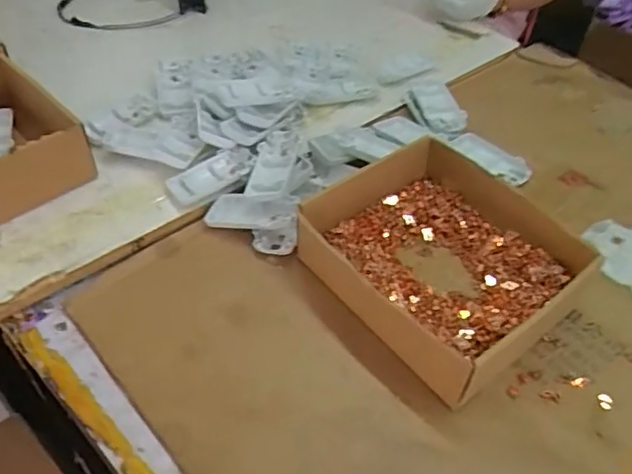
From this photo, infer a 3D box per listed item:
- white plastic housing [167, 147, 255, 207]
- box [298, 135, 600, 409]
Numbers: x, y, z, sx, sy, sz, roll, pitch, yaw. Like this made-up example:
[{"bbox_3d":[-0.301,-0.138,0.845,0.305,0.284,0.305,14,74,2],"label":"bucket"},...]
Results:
[{"bbox_3d":[-0.112,-0.065,0.634,0.094,0.016,0.044,-29,57,-13],"label":"white plastic housing"},{"bbox_3d":[0.113,0.015,0.539,0.197,0.064,0.216,-35,57,-29],"label":"box"}]

